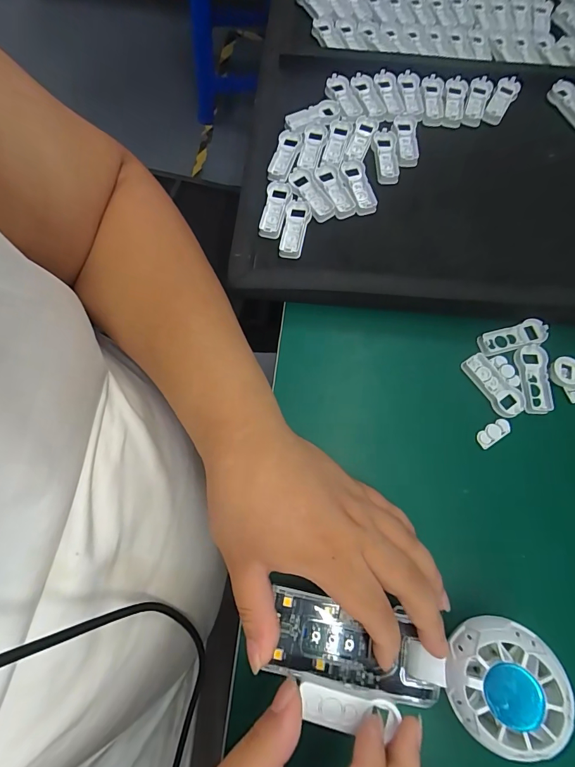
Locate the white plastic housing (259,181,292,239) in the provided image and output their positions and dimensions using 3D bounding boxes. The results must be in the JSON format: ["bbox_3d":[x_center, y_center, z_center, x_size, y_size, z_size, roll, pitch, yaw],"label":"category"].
[{"bbox_3d":[-0.011,-0.154,0.338,0.021,0.012,0.054,9,73,1],"label":"white plastic housing"}]

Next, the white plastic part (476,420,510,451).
[{"bbox_3d":[0.160,0.039,0.296,0.028,0.006,0.013,-32,76,-11],"label":"white plastic part"}]

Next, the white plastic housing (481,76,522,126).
[{"bbox_3d":[0.216,-0.287,0.386,0.022,0.014,0.064,31,75,8],"label":"white plastic housing"}]

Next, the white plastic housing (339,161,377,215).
[{"bbox_3d":[0.064,-0.178,0.346,0.023,0.012,0.053,-17,74,-7],"label":"white plastic housing"}]

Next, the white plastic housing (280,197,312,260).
[{"bbox_3d":[0.007,-0.135,0.333,0.021,0.011,0.057,9,73,1],"label":"white plastic housing"}]

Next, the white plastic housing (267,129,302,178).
[{"bbox_3d":[-0.002,-0.215,0.356,0.021,0.009,0.053,15,73,3],"label":"white plastic housing"}]

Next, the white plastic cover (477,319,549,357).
[{"bbox_3d":[0.186,-0.038,0.315,0.058,0.010,0.020,-12,74,-5],"label":"white plastic cover"}]

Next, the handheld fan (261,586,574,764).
[{"bbox_3d":[0.070,0.162,0.221,0.157,0.027,0.055,5,67,12],"label":"handheld fan"}]

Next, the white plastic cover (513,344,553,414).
[{"bbox_3d":[0.198,-0.004,0.306,0.025,0.010,0.056,5,73,0],"label":"white plastic cover"}]

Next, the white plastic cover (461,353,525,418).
[{"bbox_3d":[0.165,0.001,0.305,0.022,0.008,0.055,-29,76,-10],"label":"white plastic cover"}]

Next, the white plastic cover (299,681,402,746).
[{"bbox_3d":[0.032,0.173,0.201,0.051,0.006,0.018,10,68,2],"label":"white plastic cover"}]

